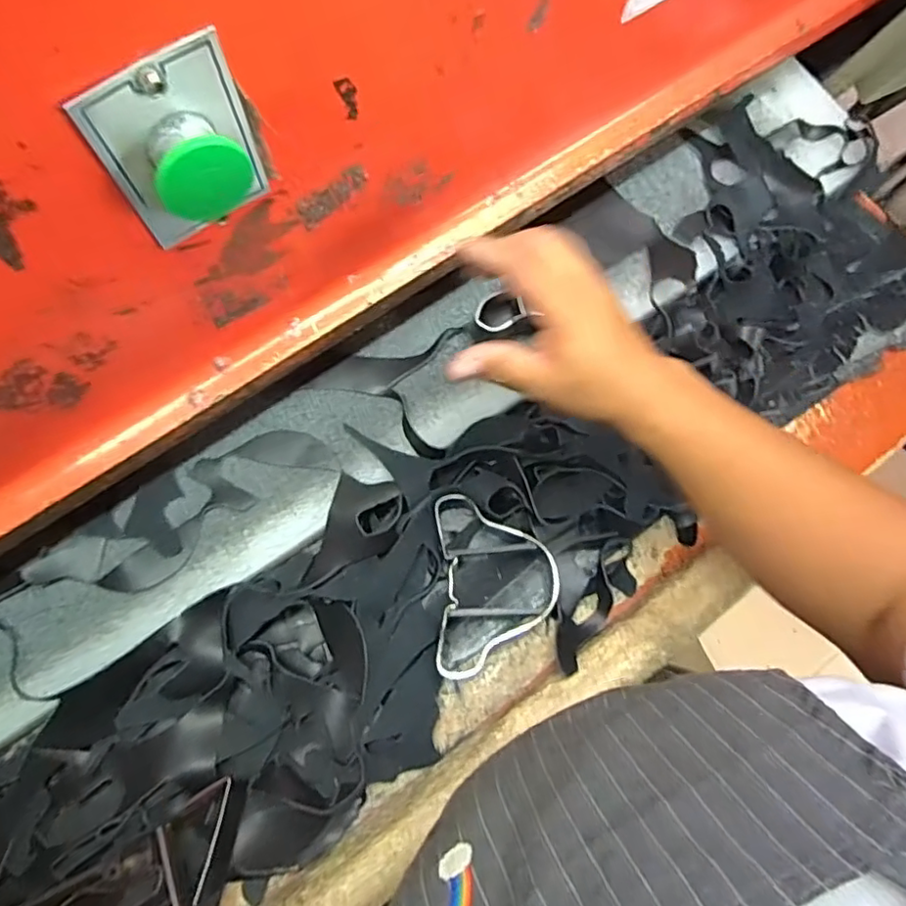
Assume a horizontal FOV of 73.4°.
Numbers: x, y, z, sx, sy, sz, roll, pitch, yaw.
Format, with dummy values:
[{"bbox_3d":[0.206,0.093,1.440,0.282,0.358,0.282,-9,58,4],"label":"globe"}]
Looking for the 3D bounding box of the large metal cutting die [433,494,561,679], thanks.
[{"bbox_3d":[0.034,0.097,0.459,0.092,0.022,0.134,-1,75,-2],"label":"large metal cutting die"}]

